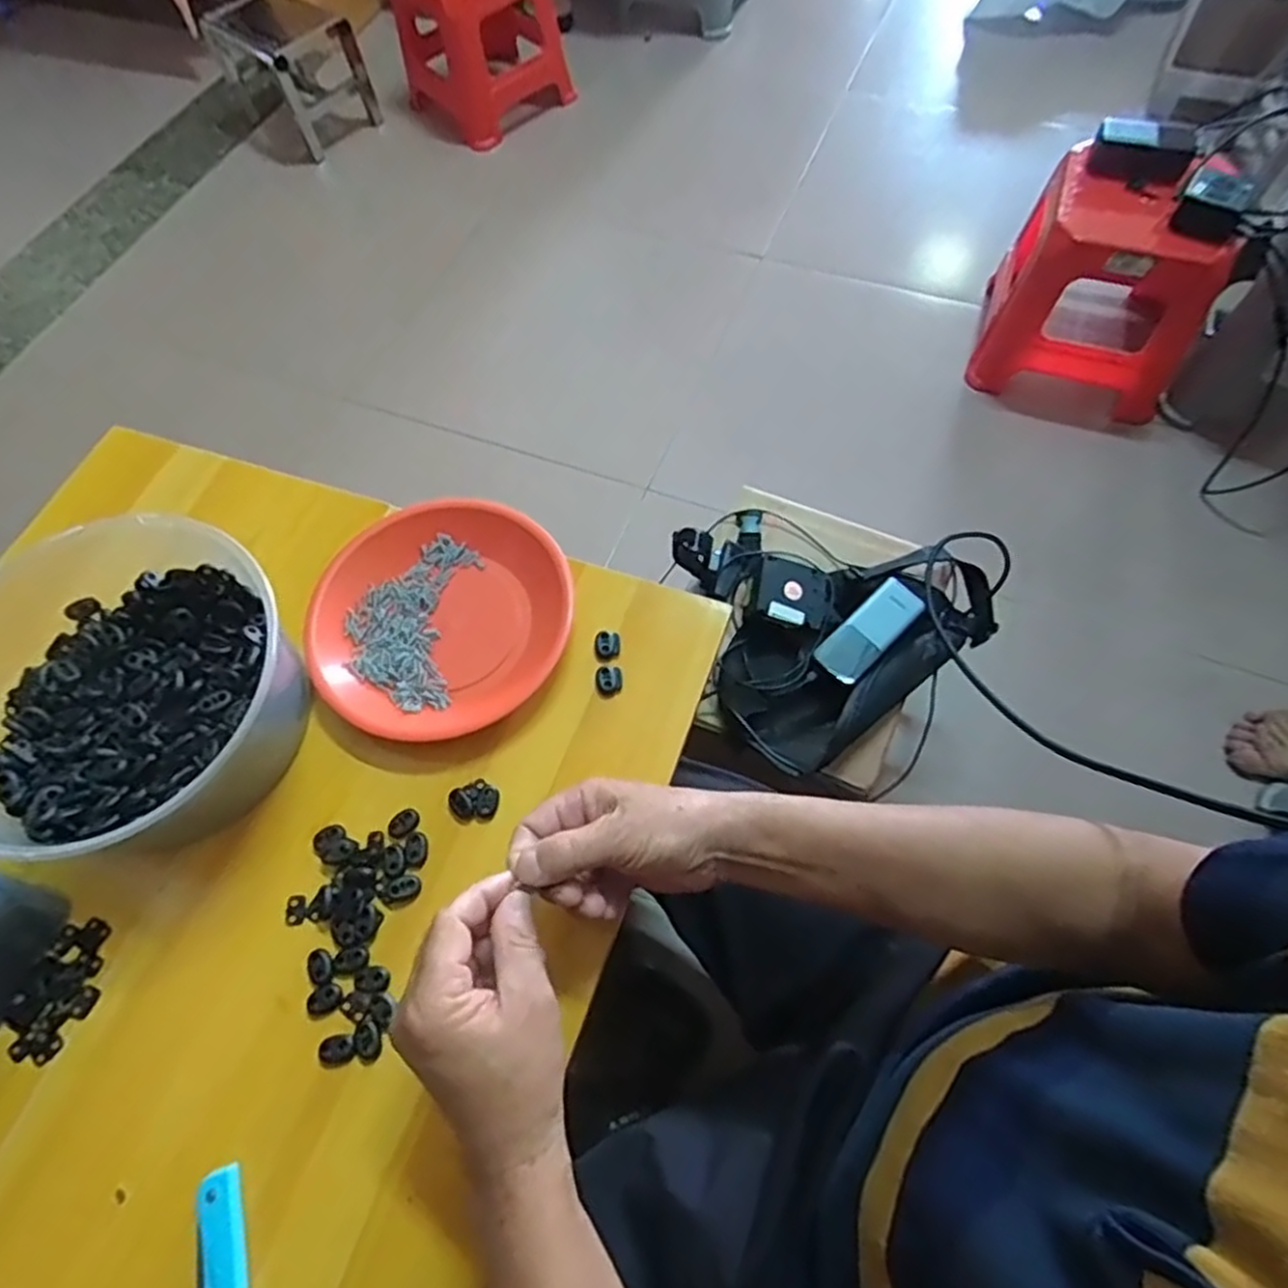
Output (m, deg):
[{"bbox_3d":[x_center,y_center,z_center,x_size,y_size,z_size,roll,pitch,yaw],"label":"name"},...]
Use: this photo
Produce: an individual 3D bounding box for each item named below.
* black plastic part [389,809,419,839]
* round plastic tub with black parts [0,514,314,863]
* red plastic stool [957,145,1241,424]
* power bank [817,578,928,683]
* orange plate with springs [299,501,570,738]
[{"bbox_3d":[-0.161,0.120,0.495,0.021,0.004,0.016,-40,68,-15],"label":"black plastic part"},{"bbox_3d":[-0.346,0.030,0.500,0.216,0.095,0.212,-1,64,3],"label":"round plastic tub with black parts"},{"bbox_3d":[0.770,-0.586,1.241,0.337,0.294,0.276,19,67,12],"label":"red plastic stool"},{"bbox_3d":[0.241,-0.015,0.789,0.124,0.019,0.050,-41,69,-15],"label":"power bank"},{"bbox_3d":[-0.150,-0.020,0.551,0.179,0.028,0.181,-1,64,3],"label":"orange plate with springs"}]

